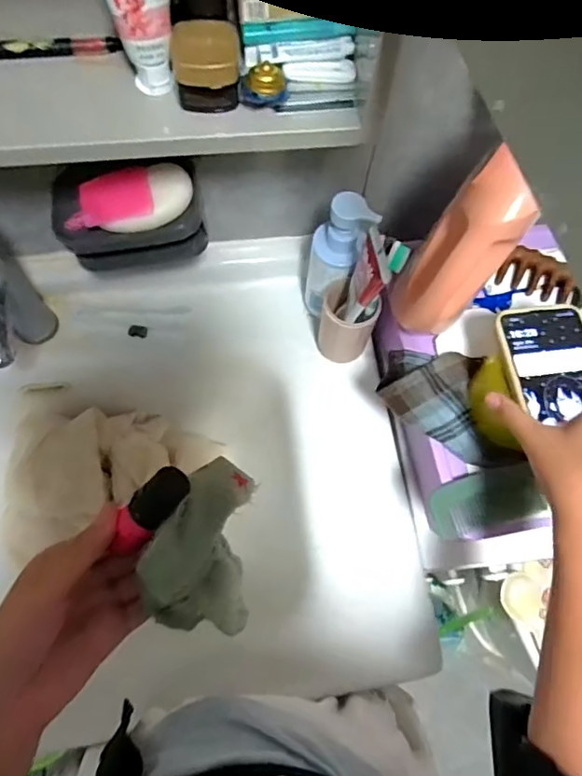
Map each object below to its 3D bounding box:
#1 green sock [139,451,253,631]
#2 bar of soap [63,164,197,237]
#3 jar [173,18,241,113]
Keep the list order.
[{"bbox_3d":[-0.053,0.094,0.323,0.051,0.083,0.097,3,69,-2],"label":"green sock"},{"bbox_3d":[-0.140,-0.162,0.463,0.108,0.025,0.048,-14,70,-8],"label":"bar of soap"},{"bbox_3d":[-0.056,-0.219,0.361,0.043,0.041,0.039,-4,69,-5],"label":"jar"}]

